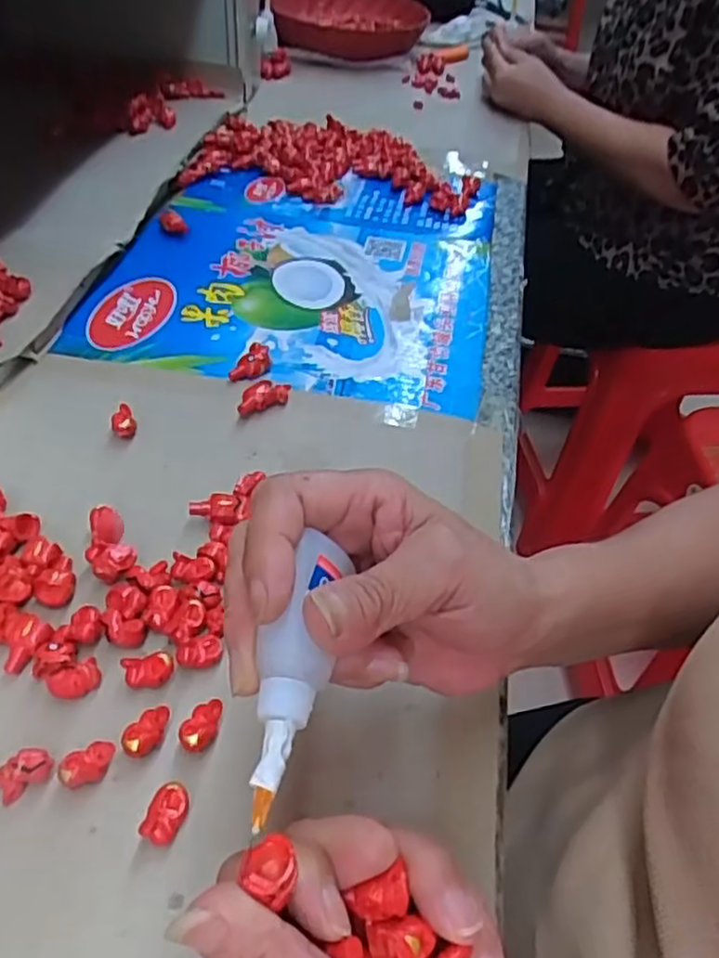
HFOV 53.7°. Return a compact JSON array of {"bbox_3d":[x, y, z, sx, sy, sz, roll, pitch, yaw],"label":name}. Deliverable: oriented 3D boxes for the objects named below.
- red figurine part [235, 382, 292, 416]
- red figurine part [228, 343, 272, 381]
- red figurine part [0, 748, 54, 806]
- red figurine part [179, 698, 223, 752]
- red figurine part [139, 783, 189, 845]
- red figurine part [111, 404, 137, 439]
[{"bbox_3d":[-0.062,-0.051,0.450,0.037,0.014,0.015,-26,53,-28],"label":"red figurine part"},{"bbox_3d":[-0.071,-0.078,0.477,0.018,0.013,0.037,26,48,19],"label":"red figurine part"},{"bbox_3d":[-0.130,0.114,0.276,0.021,0.012,0.013,-19,50,-23],"label":"red figurine part"},{"bbox_3d":[-0.066,0.102,0.294,0.014,0.010,0.021,13,45,7],"label":"red figurine part"},{"bbox_3d":[-0.073,0.127,0.268,0.012,0.011,0.020,19,46,13],"label":"red figurine part"},{"bbox_3d":[-0.140,-0.033,0.420,0.013,0.014,0.016,-18,49,-21],"label":"red figurine part"}]

